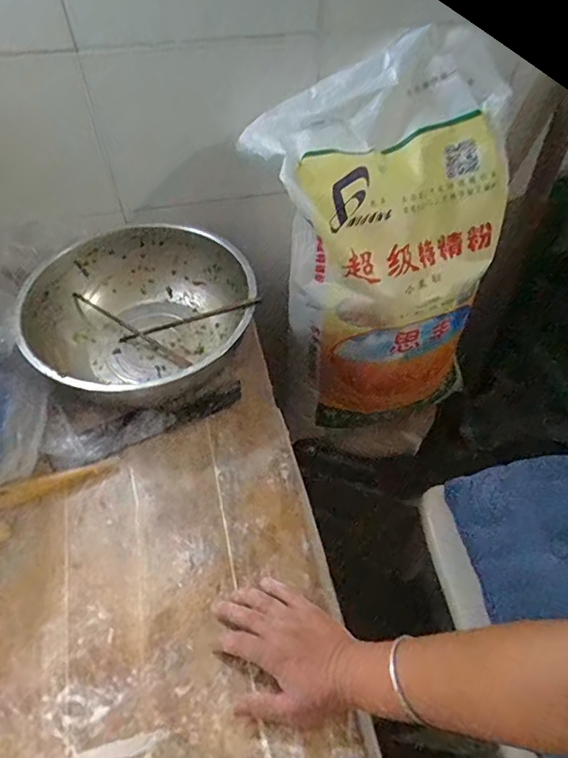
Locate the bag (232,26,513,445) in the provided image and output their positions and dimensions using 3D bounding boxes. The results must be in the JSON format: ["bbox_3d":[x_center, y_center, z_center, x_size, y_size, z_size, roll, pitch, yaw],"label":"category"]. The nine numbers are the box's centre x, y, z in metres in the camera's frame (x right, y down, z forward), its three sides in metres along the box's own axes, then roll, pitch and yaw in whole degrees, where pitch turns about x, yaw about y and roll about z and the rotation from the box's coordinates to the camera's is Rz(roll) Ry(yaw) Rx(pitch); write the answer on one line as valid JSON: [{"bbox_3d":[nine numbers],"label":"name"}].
[{"bbox_3d":[0.164,-0.226,0.966,0.389,0.599,0.379,16,55,10],"label":"bag"}]

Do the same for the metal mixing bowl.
[{"bbox_3d":[-0.198,-0.089,0.727,0.303,0.108,0.272,-22,56,-16],"label":"metal mixing bowl"}]

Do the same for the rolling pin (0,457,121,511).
[{"bbox_3d":[-0.351,0.146,0.601,0.306,0.029,0.025,-17,54,-12],"label":"rolling pin"}]

